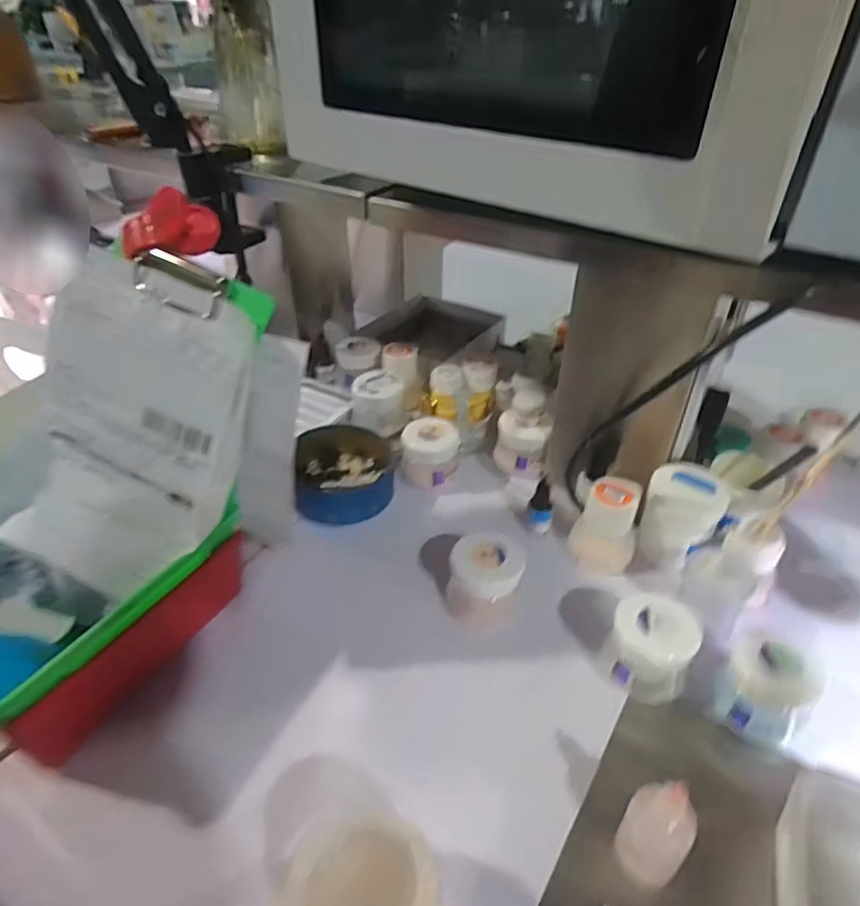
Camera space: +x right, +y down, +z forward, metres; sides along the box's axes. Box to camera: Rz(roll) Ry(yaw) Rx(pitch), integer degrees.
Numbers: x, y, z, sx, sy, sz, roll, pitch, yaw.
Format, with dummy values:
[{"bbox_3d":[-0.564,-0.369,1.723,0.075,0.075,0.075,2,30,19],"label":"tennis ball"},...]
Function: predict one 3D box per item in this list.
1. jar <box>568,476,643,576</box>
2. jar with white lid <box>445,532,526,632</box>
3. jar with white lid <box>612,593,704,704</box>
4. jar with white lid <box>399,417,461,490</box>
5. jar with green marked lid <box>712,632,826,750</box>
[{"bbox_3d":[0.136,0.056,0.455,0.044,0.062,0.043,0,36,0],"label":"jar"},{"bbox_3d":[0.039,0.091,0.416,0.052,0.053,0.045,7,37,10],"label":"jar with white lid"},{"bbox_3d":[0.140,0.124,0.374,0.049,0.053,0.047,0,36,0],"label":"jar with white lid"},{"bbox_3d":[0.000,0.002,0.532,0.053,0.051,0.048,0,36,0],"label":"jar with white lid"},{"bbox_3d":[0.197,0.139,0.347,0.043,0.048,0.045,0,36,0],"label":"jar with green marked lid"}]

